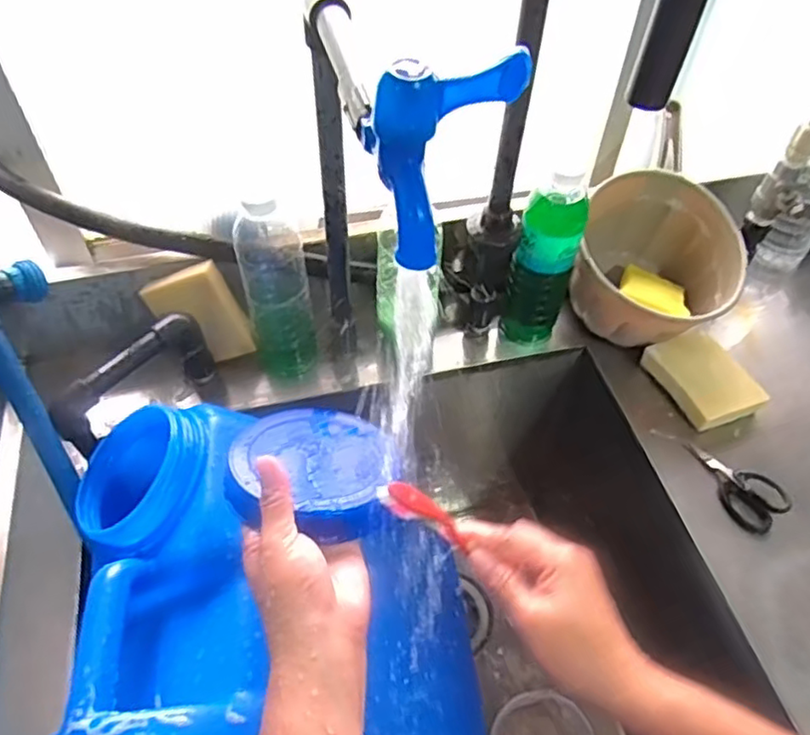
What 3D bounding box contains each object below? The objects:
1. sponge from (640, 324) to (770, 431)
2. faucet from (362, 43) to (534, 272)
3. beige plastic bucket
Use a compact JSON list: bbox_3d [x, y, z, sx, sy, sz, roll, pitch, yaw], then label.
[{"bbox_3d":[0.299,0.009,0.643,0.076,0.029,0.099,-21,58,-16],"label":"sponge"},{"bbox_3d":[0.019,-0.096,0.295,0.066,0.079,0.038,-28,56,-21],"label":"faucet"},{"bbox_3d":[0.259,-0.105,0.673,0.166,0.104,0.154,0,53,-1],"label":"beige plastic bucket"}]

